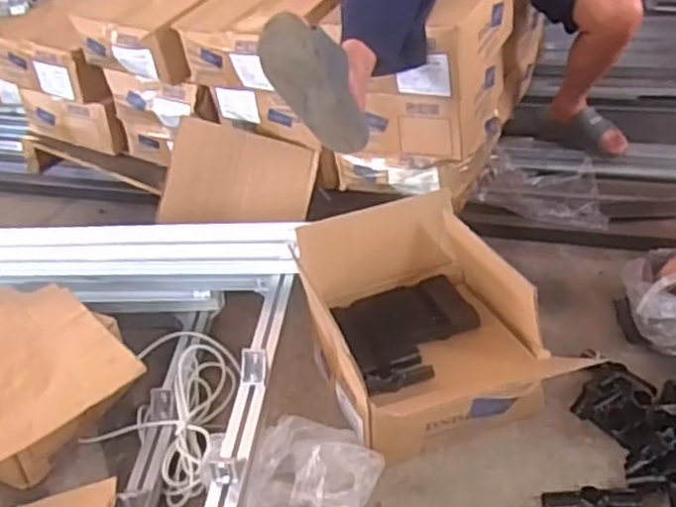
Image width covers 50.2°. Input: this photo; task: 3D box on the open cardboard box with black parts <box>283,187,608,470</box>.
[{"bbox_3d":[0.128,0.114,1.188,0.315,0.220,0.397,-15,35,-13],"label":"open cardboard box with black parts"}]

